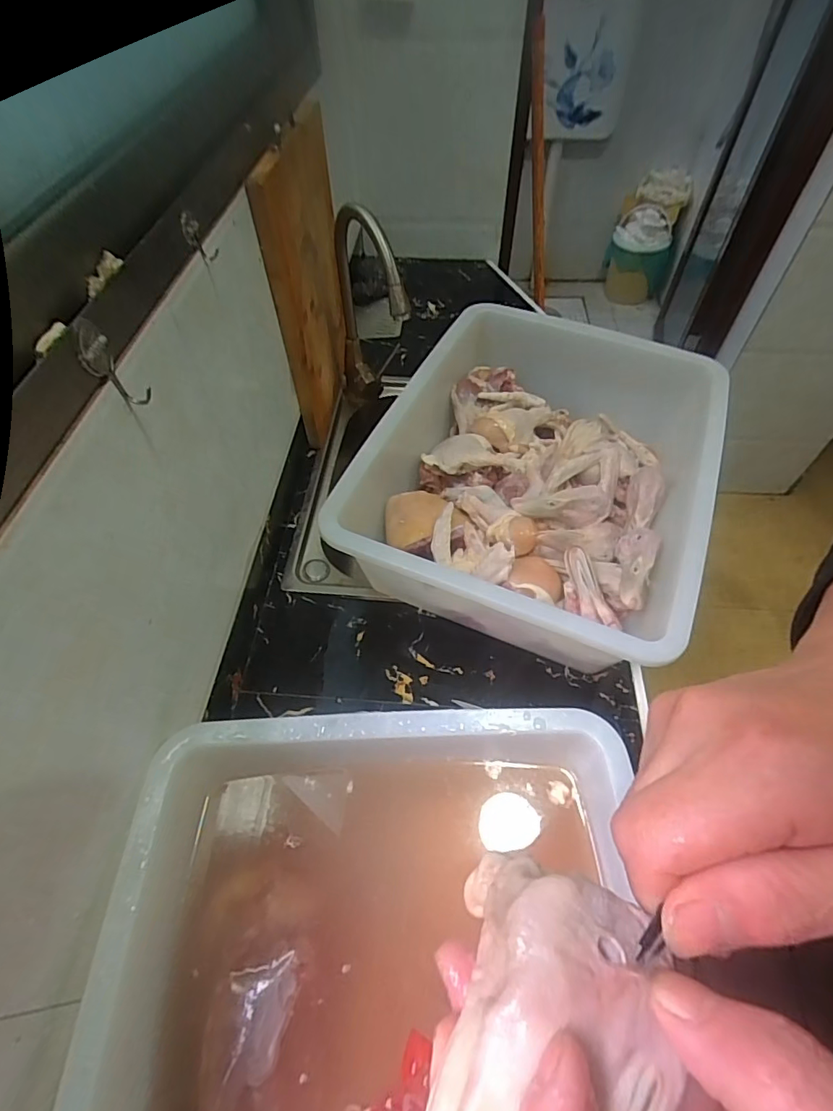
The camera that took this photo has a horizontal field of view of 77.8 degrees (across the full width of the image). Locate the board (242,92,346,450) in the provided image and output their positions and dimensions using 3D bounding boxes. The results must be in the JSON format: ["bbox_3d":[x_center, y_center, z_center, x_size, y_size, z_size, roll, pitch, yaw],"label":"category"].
[{"bbox_3d":[-0.142,-0.395,0.760,0.024,0.364,0.287,7,53,9],"label":"board"}]

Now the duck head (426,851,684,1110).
[{"bbox_3d":[0.015,0.137,0.115,0.056,0.034,0.123,29,51,20],"label":"duck head"}]

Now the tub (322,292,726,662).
[{"bbox_3d":[0.159,-0.108,0.689,0.391,0.158,0.491,19,59,14],"label":"tub"}]

